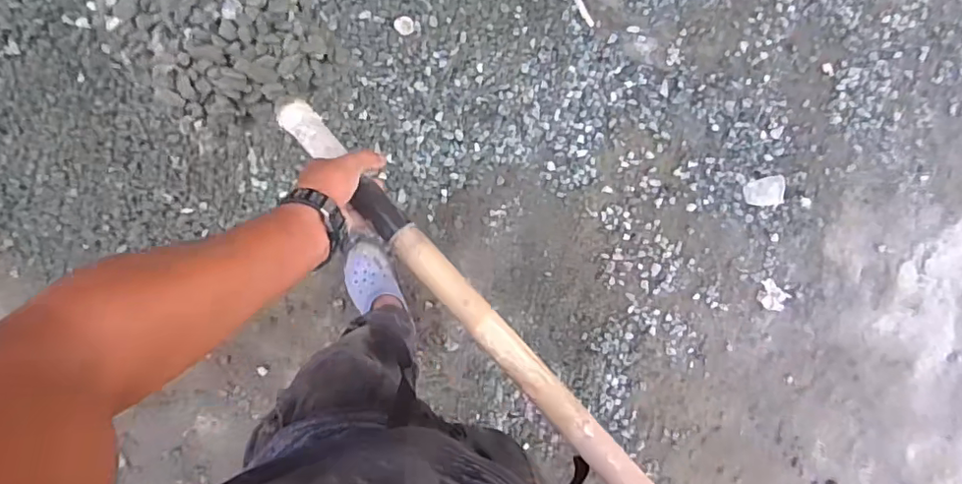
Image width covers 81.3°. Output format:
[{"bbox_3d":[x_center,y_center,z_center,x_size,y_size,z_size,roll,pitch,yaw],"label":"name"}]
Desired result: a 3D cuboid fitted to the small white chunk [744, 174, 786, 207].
[{"bbox_3d":[0.789,-0.142,1.560,0.104,0.007,0.082,-3,91,13],"label":"small white chunk"}]

